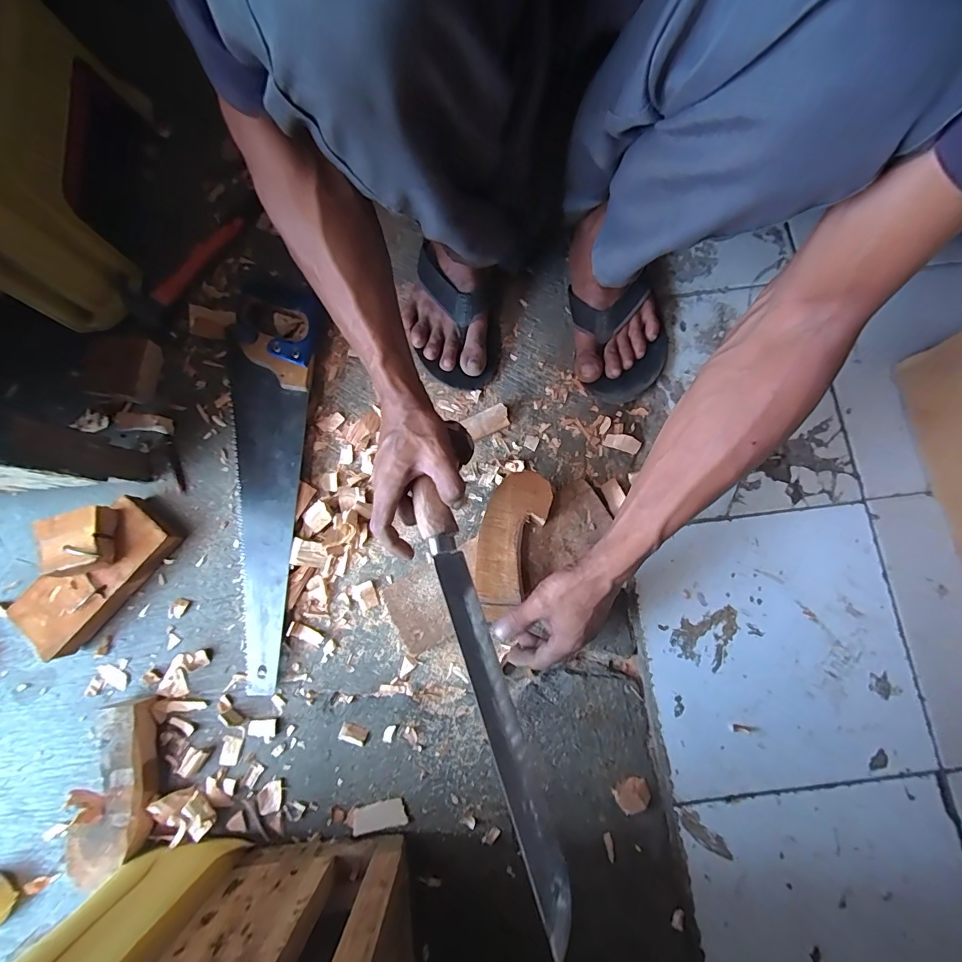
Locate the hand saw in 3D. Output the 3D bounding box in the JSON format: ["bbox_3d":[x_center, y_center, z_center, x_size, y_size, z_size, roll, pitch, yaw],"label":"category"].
[{"bbox_3d":[-0.276,-0.011,0.528,0.113,0.032,0.484,4,80,1],"label":"hand saw"}]

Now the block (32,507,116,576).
[{"bbox_3d":[-0.444,0.067,0.477,0.065,0.038,0.064,-13,80,-2],"label":"block"}]

